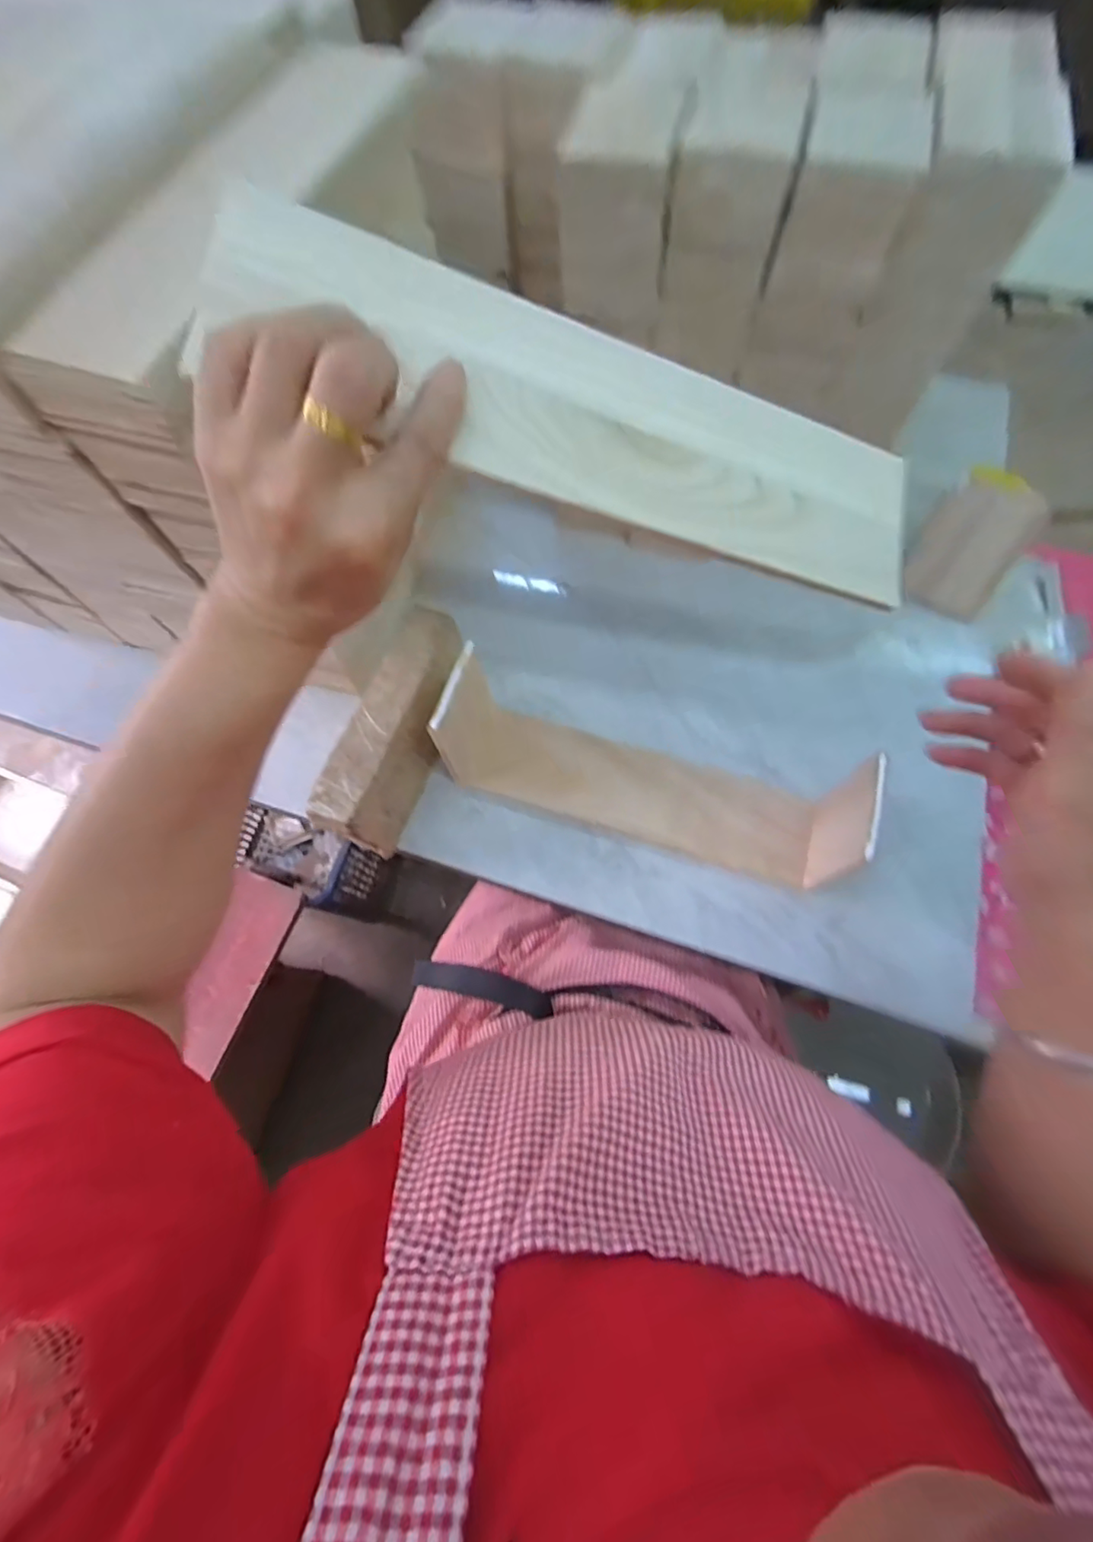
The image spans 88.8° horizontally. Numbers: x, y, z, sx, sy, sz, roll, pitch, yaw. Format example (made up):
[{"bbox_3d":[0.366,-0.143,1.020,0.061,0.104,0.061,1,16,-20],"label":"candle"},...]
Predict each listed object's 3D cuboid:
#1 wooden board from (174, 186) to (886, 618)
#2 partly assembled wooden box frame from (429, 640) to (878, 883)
[{"bbox_3d":[0.030,-0.157,0.258,0.334,0.009,0.093,10,83,-15],"label":"wooden board"},{"bbox_3d":[0.094,0.001,0.482,0.358,0.109,0.098,16,70,9],"label":"partly assembled wooden box frame"}]

